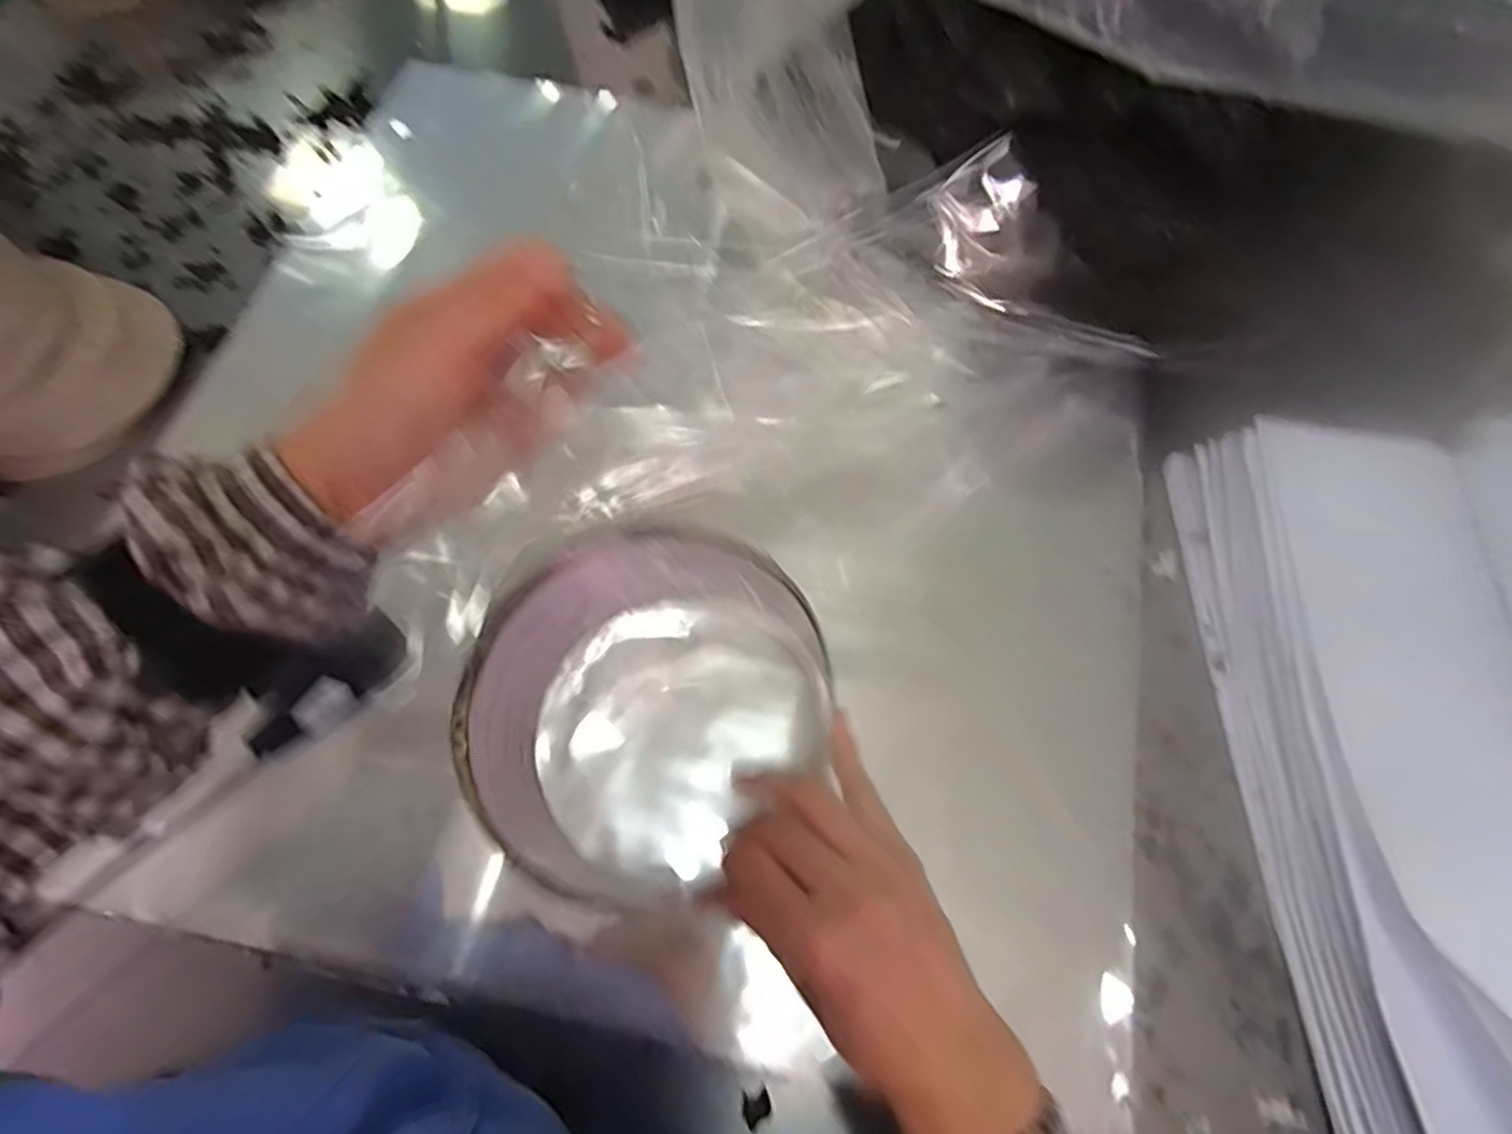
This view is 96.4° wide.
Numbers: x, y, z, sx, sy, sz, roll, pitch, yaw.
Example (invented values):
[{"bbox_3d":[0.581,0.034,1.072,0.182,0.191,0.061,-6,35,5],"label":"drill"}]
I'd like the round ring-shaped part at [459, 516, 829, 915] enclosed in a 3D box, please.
[{"bbox_3d":[-0.068,0.080,0.438,0.234,0.046,0.209,-39,75,-12],"label":"round ring-shaped part"}]

